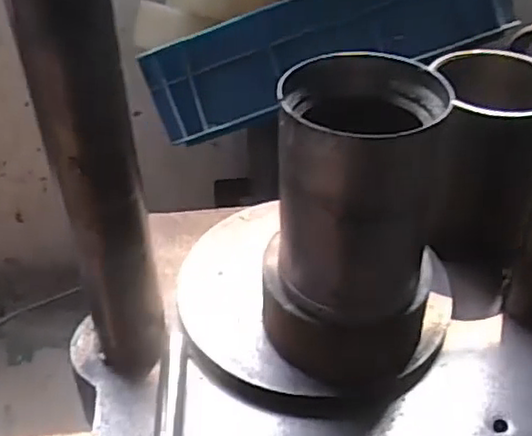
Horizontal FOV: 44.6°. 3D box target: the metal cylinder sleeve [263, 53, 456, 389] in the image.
[{"bbox_3d":[0.067,0.021,0.524,0.138,0.262,0.118,11,41,13],"label":"metal cylinder sleeve"}]

